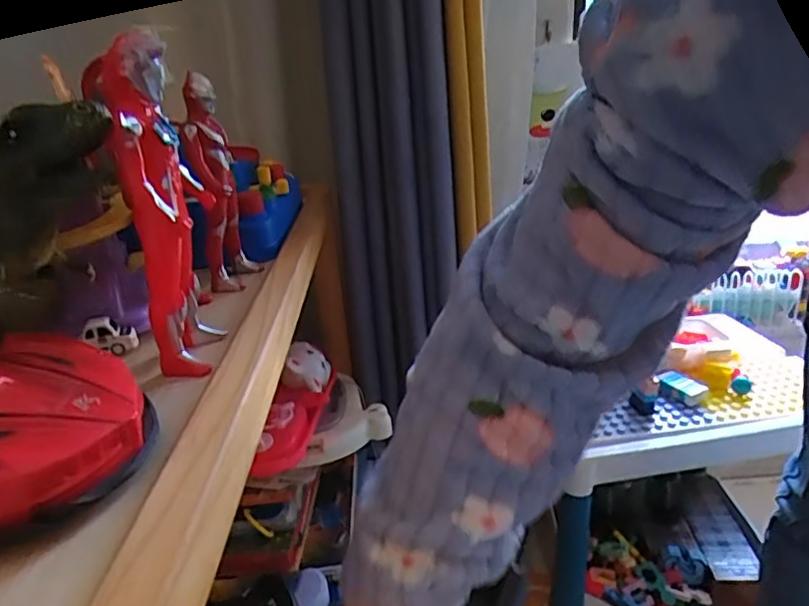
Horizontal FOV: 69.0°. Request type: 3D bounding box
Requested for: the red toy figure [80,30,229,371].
[{"bbox_3d":[-0.104,-0.040,0.259,0.026,0.140,0.058,-6,22,-6],"label":"red toy figure"}]

